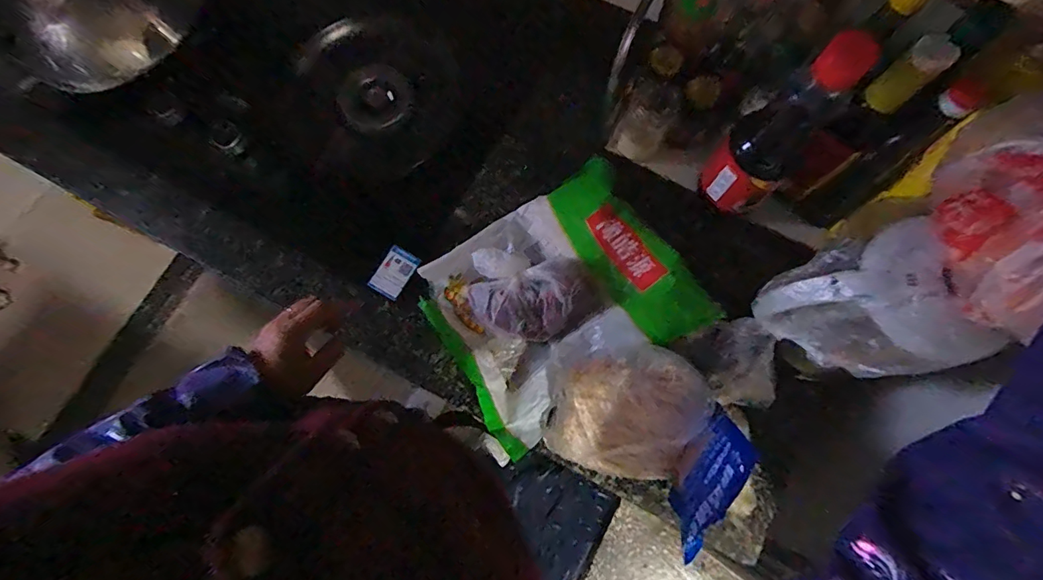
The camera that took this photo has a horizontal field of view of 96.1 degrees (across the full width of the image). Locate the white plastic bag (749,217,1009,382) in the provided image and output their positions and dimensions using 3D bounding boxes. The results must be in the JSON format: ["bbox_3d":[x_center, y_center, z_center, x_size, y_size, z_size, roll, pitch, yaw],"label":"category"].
[{"bbox_3d":[0.319,0.026,0.450,0.088,0.153,0.128,-23,79,-5],"label":"white plastic bag"}]

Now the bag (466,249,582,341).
[{"bbox_3d":[0.000,0.006,0.584,0.132,0.051,0.097,9,78,2],"label":"bag"}]

